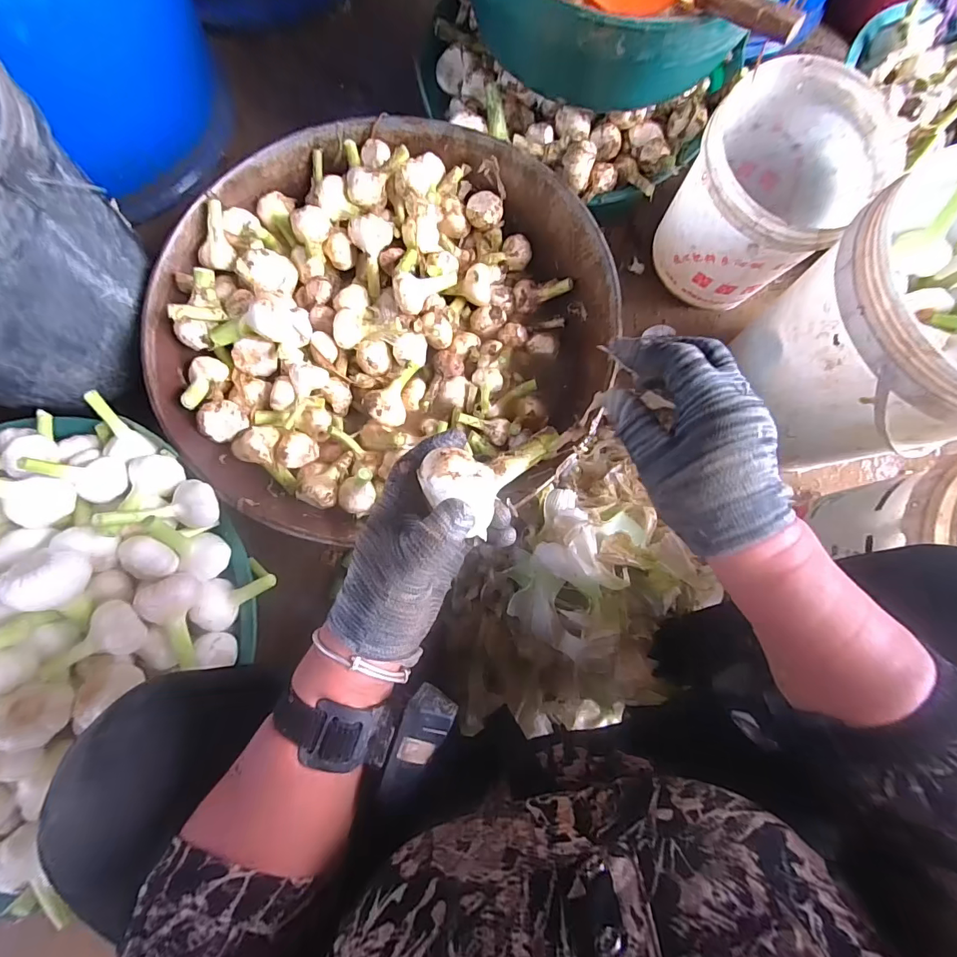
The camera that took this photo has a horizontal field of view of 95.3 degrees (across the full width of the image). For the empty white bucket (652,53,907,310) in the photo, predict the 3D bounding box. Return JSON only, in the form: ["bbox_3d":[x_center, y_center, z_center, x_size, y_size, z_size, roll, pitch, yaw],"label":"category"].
[{"bbox_3d":[0.448,-0.435,0.706,0.255,0.246,0.235,0,77,-1],"label":"empty white bucket"}]

